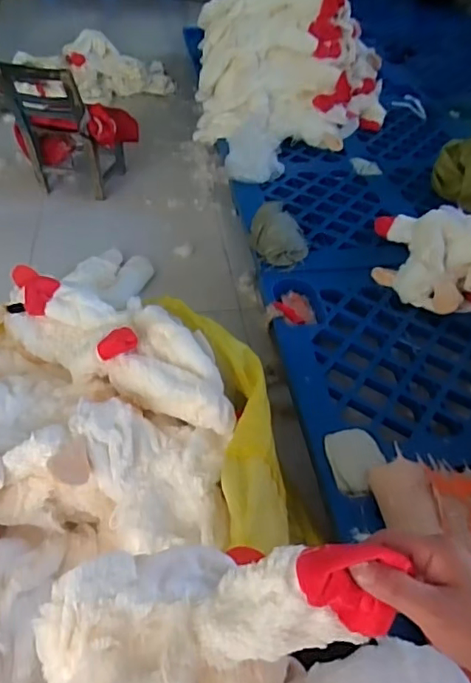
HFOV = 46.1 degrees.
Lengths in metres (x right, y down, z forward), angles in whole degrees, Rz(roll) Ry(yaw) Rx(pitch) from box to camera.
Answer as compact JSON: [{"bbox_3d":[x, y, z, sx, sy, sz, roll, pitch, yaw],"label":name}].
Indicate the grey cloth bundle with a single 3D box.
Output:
[{"bbox_3d":[0.121,-0.288,1.510,0.159,0.079,0.167,9,42,3],"label":"grey cloth bundle"}]

